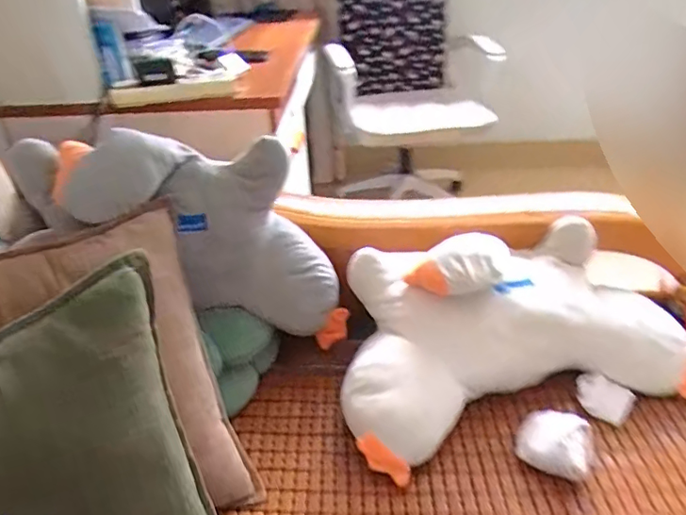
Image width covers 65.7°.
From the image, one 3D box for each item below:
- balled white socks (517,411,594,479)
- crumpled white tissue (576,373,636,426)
[{"bbox_3d":[0.282,0.247,0.707,0.091,0.057,0.066,16,39,28],"label":"balled white socks"},{"bbox_3d":[0.385,0.207,0.782,0.078,0.030,0.055,14,38,26],"label":"crumpled white tissue"}]

